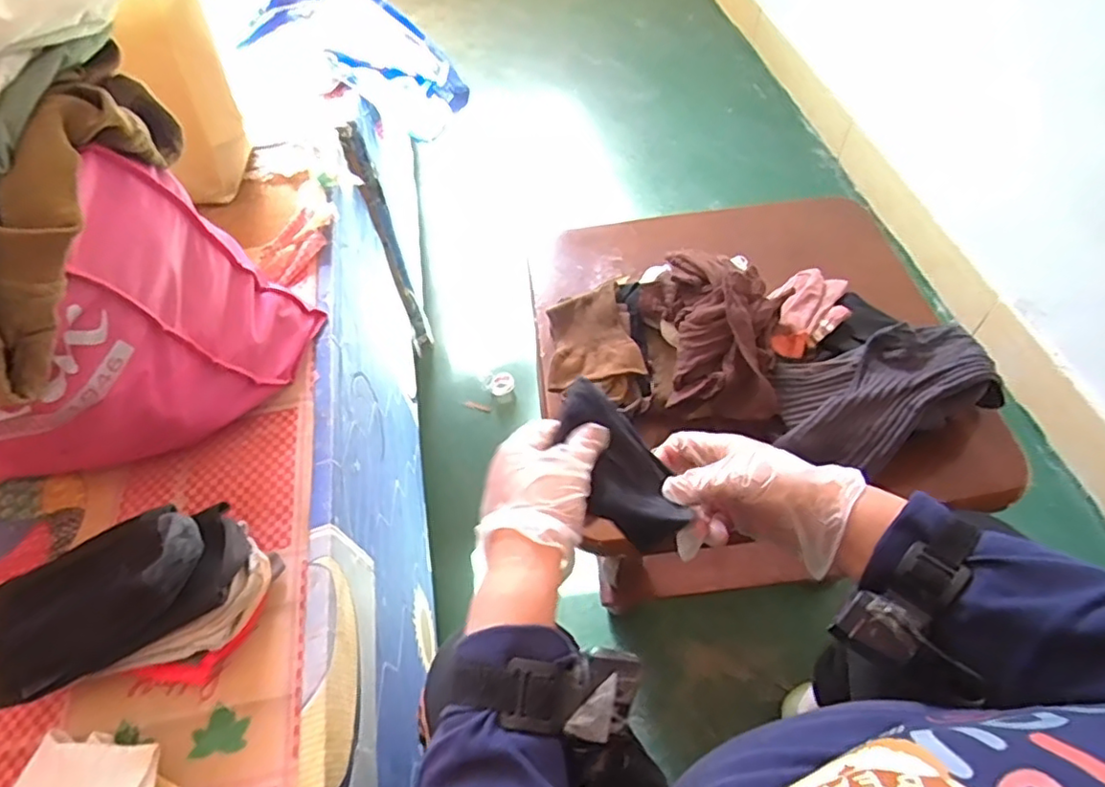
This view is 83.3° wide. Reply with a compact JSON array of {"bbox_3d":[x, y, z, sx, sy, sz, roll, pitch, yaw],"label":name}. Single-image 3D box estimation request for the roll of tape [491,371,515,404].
[{"bbox_3d":[-0.100,-0.009,1.235,0.050,0.035,0.058,-2,54,4],"label":"roll of tape"}]

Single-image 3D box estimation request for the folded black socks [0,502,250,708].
[{"bbox_3d":[-0.314,0.138,0.435,0.175,0.054,0.091,-22,56,-10],"label":"folded black socks"}]

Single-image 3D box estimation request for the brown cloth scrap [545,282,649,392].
[{"bbox_3d":[0.039,-0.059,0.669,0.097,0.028,0.108,-13,55,-4],"label":"brown cloth scrap"}]

